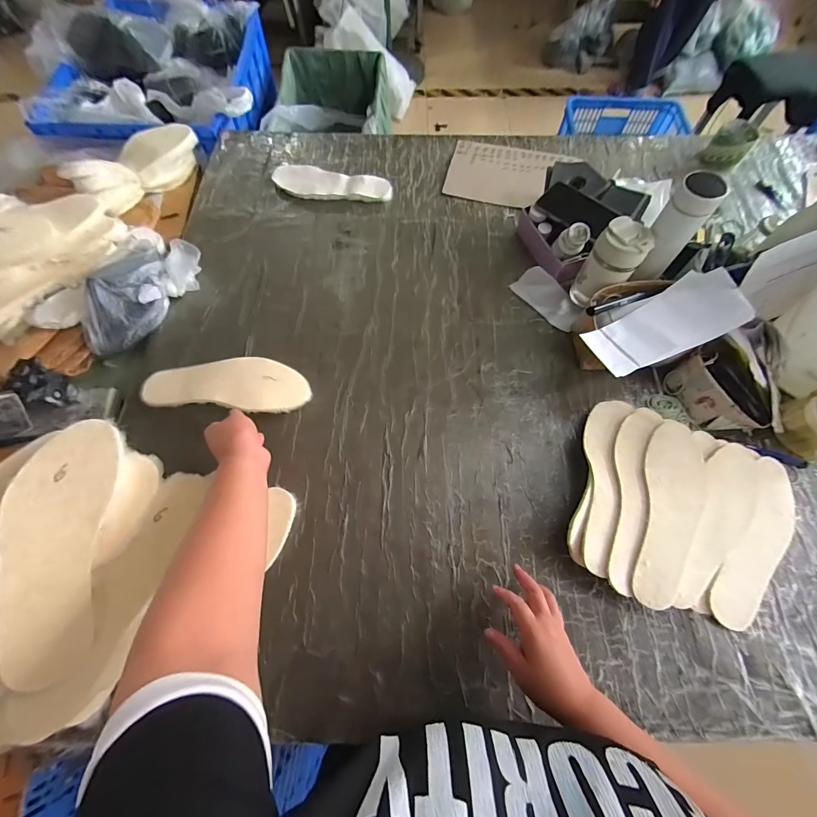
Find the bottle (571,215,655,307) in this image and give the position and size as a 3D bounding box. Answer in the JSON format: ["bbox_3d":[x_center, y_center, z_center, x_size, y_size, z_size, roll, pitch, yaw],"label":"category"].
[{"bbox_3d":[0.369,-0.259,0.663,0.083,0.152,0.074,29,69,11],"label":"bottle"}]

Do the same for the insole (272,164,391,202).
[{"bbox_3d":[-0.176,-0.519,0.830,0.271,0.029,0.074,4,66,1],"label":"insole"}]

